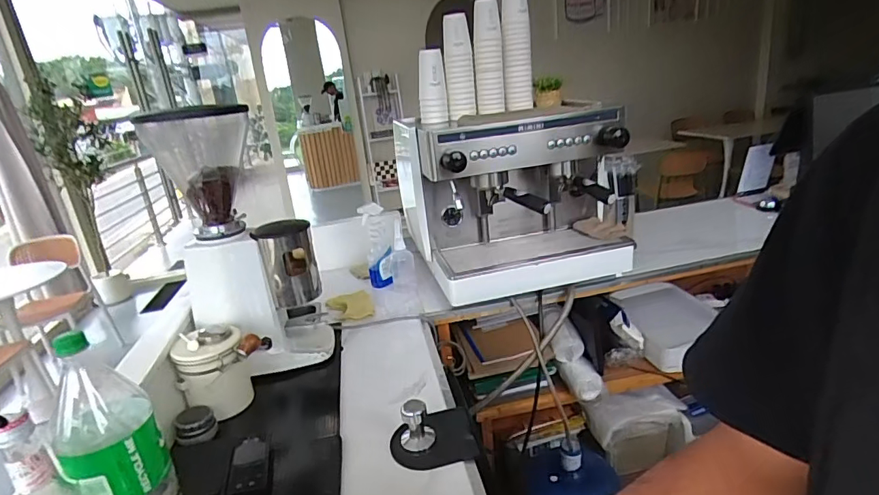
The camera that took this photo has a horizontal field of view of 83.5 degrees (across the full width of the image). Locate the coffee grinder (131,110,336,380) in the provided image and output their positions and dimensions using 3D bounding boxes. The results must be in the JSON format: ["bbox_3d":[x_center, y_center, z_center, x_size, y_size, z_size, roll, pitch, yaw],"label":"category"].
[{"bbox_3d":[-0.418,-0.014,1.059,0.262,0.553,0.192,-16,21,-25],"label":"coffee grinder"}]

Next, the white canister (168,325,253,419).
[{"bbox_3d":[-0.437,0.248,0.970,0.122,0.158,0.107,-14,20,-19],"label":"white canister"}]

